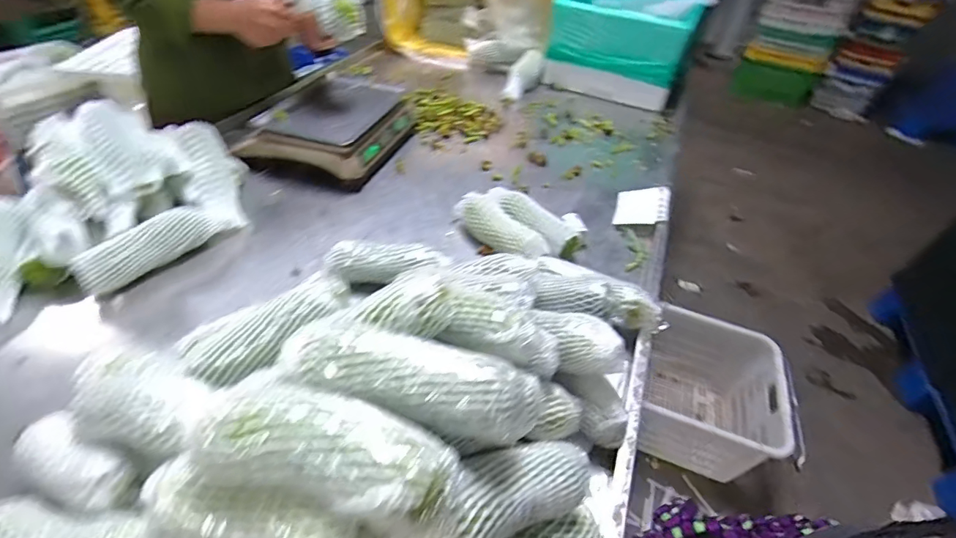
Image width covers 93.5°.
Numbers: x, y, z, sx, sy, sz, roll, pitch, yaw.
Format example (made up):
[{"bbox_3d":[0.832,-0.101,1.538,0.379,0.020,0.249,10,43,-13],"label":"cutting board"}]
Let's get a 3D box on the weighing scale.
[{"bbox_3d":[-0.348,-0.344,1.101,0.285,0.116,0.352,15,44,9],"label":"weighing scale"}]

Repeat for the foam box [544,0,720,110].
[{"bbox_3d":[0.480,-0.758,1.488,0.448,0.330,0.240,31,48,24],"label":"foam box"}]

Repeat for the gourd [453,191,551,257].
[{"bbox_3d":[0.046,-0.077,0.895,0.076,0.061,0.218,-28,53,-31],"label":"gourd"}]

